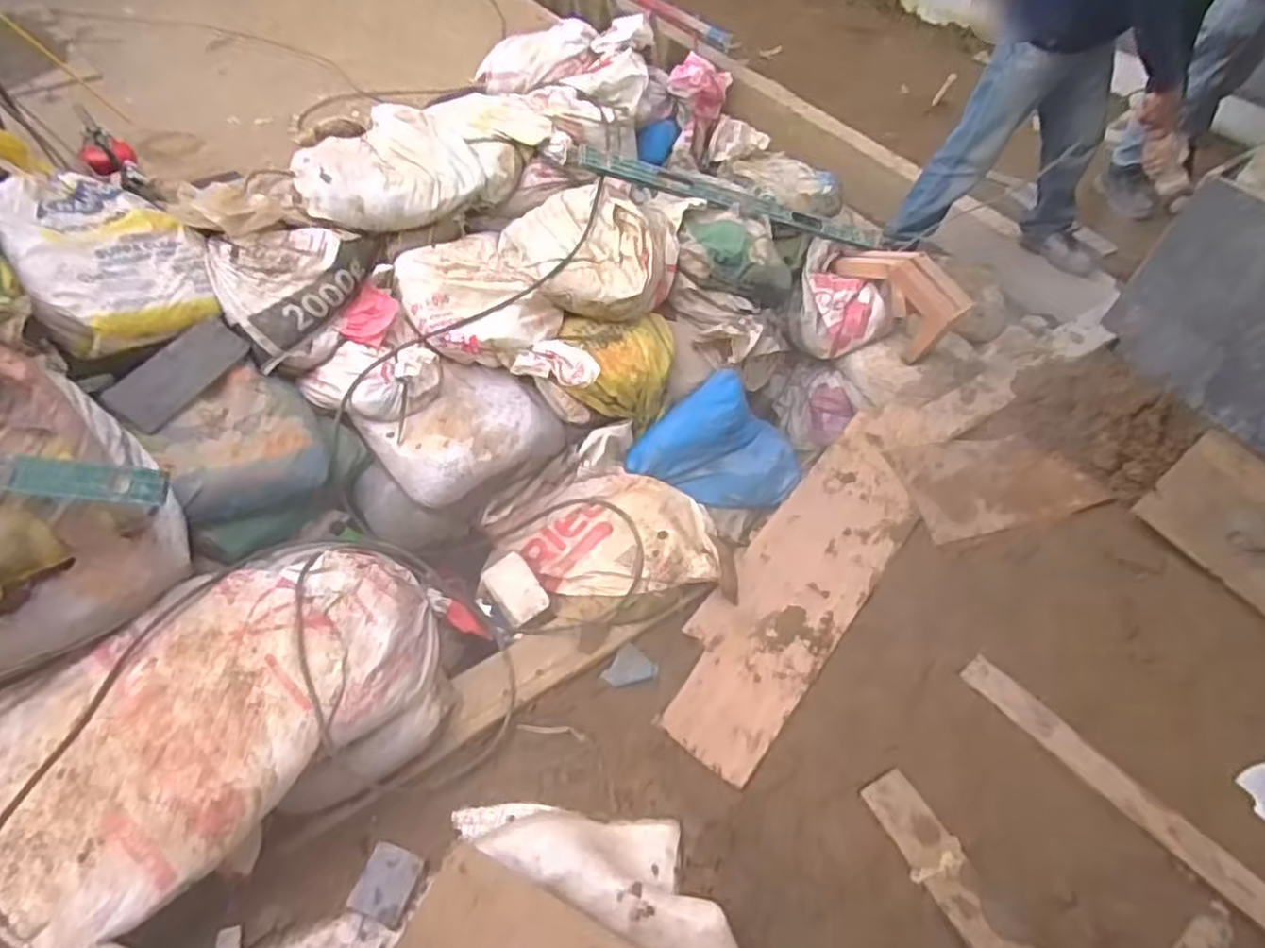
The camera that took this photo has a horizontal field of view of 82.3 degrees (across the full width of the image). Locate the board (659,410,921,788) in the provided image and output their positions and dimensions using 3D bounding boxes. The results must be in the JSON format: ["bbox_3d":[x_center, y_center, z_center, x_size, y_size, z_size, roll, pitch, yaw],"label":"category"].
[{"bbox_3d":[0.413,0.246,1.754,0.298,0.022,1.006,36,58,16],"label":"board"}]

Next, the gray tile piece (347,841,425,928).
[{"bbox_3d":[-0.440,0.732,1.296,0.102,0.015,0.116,15,51,8],"label":"gray tile piece"}]

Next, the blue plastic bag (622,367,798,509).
[{"bbox_3d":[0.238,-0.070,1.900,0.399,0.188,0.348,23,52,14],"label":"blue plastic bag"}]

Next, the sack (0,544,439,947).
[{"bbox_3d":[-0.755,0.445,1.342,0.797,0.244,0.463,-32,60,-27],"label":"sack"}]

